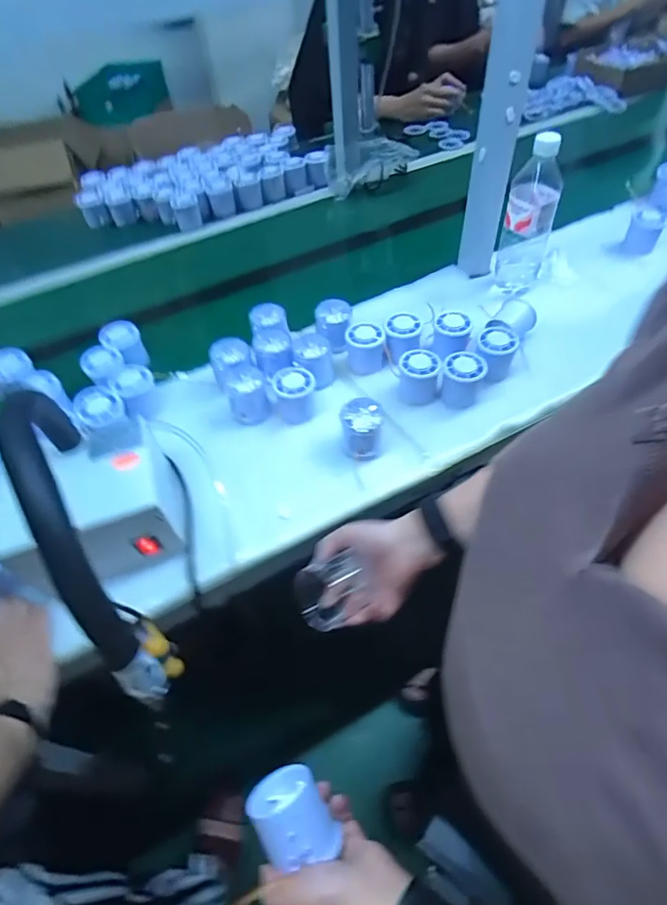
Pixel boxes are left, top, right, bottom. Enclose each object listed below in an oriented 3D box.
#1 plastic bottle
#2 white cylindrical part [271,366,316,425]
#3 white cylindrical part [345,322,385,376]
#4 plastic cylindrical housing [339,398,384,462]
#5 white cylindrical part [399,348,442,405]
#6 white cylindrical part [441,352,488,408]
[{"bbox_3d":[0.299,-0.357,0.732,0.071,0.224,0.063,14,55,14],"label":"plastic bottle"},{"bbox_3d":[-0.053,-0.081,0.655,0.055,0.064,0.051,-2,52,2],"label":"white cylindrical part"},{"bbox_3d":[0.046,-0.153,0.706,0.053,0.052,0.054,-2,52,2],"label":"white cylindrical part"},{"bbox_3d":[0.036,-0.027,0.611,0.050,0.063,0.051,-2,52,2],"label":"plastic cylindrical housing"},{"bbox_3d":[0.117,-0.102,0.664,0.051,0.056,0.053,-2,52,2],"label":"white cylindrical part"},{"bbox_3d":[0.175,-0.098,0.656,0.053,0.061,0.047,14,55,14],"label":"white cylindrical part"}]

